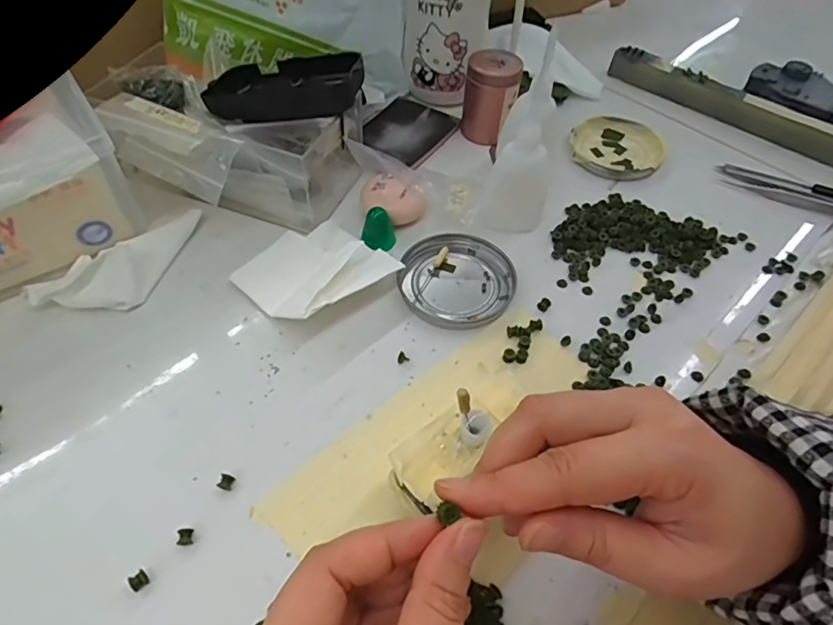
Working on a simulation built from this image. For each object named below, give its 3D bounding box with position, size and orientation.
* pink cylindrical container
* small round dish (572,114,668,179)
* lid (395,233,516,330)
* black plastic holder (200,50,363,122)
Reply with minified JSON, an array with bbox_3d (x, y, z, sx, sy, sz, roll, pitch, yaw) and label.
[{"bbox_3d":[0.062,-0.184,0.441,0.043,0.061,0.041,1,54,-2],"label":"pink cylindrical container"},{"bbox_3d":[0.176,-0.146,0.454,0.077,0.009,0.087,28,57,16],"label":"small round dish"},{"bbox_3d":[0.026,-0.023,0.357,0.077,0.009,0.077,1,54,-2],"label":"lid"},{"bbox_3d":[-0.089,-0.158,0.362,0.122,0.024,0.053,5,52,18],"label":"black plastic holder"}]

